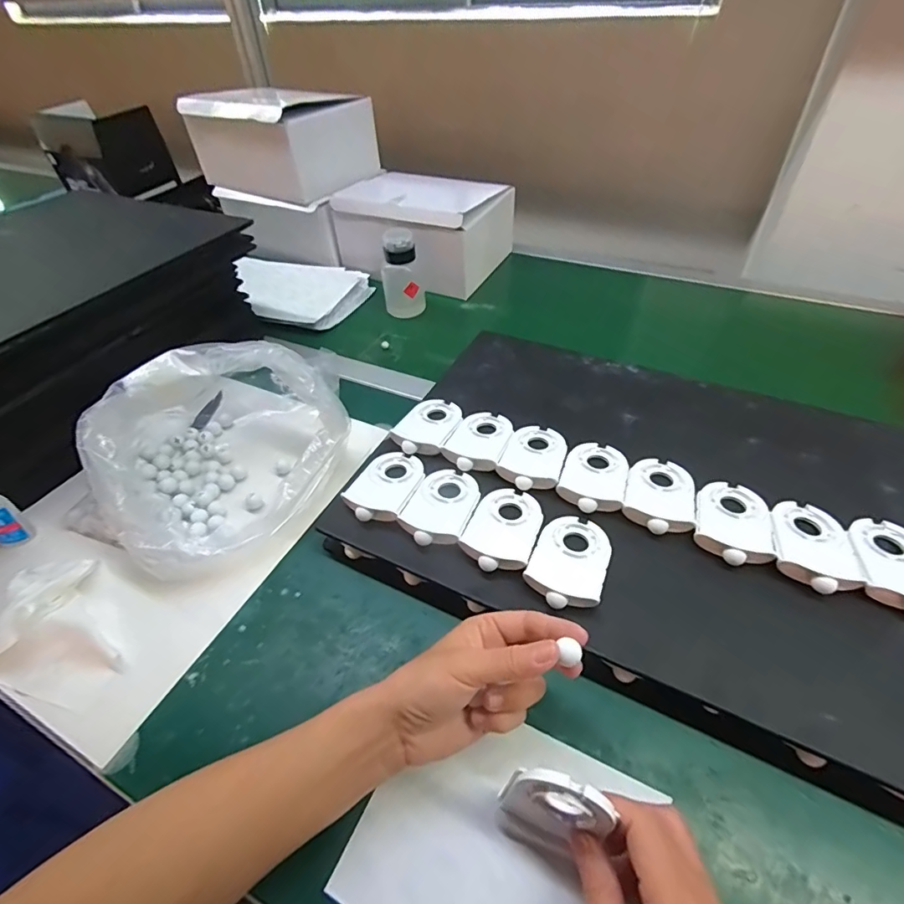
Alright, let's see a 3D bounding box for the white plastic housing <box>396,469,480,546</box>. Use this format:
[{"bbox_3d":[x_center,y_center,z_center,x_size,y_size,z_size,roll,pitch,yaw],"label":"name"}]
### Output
[{"bbox_3d":[-0.009,0.048,0.441,0.058,0.009,0.086,16,48,18],"label":"white plastic housing"}]

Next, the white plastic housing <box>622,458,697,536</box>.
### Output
[{"bbox_3d":[0.191,0.037,0.443,0.057,0.009,0.089,15,48,18],"label":"white plastic housing"}]

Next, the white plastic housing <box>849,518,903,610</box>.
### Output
[{"bbox_3d":[0.352,0.087,0.384,0.057,0.015,0.088,11,47,14],"label":"white plastic housing"}]

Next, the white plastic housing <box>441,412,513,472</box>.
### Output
[{"bbox_3d":[0.029,-0.015,0.506,0.057,0.011,0.089,14,48,17],"label":"white plastic housing"}]

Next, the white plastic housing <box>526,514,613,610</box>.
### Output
[{"bbox_3d":[0.097,0.087,0.396,0.058,0.009,0.088,18,49,20],"label":"white plastic housing"}]

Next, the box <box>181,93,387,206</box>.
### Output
[{"bbox_3d":[-0.293,-0.533,0.836,0.247,0.127,0.195,24,51,25],"label":"box"}]

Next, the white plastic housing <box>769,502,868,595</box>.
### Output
[{"bbox_3d":[0.297,0.075,0.399,0.058,0.013,0.088,12,47,15],"label":"white plastic housing"}]

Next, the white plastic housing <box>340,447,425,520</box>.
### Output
[{"bbox_3d":[-0.062,0.030,0.464,0.060,0.014,0.088,16,48,18],"label":"white plastic housing"}]

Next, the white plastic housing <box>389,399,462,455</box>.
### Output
[{"bbox_3d":[-0.025,-0.031,0.517,0.057,0.012,0.086,14,48,17],"label":"white plastic housing"}]

